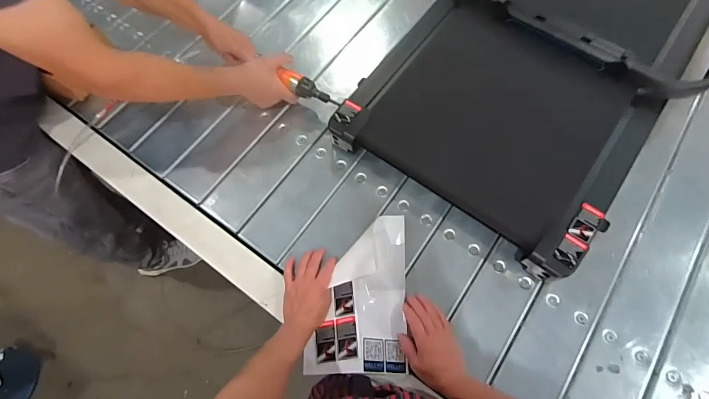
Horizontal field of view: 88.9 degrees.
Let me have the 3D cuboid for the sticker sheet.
[{"bbox_3d":[0.009,0.144,0.594,0.160,0.067,0.258,1,67,1],"label":"sticker sheet"}]

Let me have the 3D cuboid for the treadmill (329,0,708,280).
[{"bbox_3d":[0.470,-0.393,0.781,0.557,0.156,1.064,37,72,14],"label":"treadmill"}]

